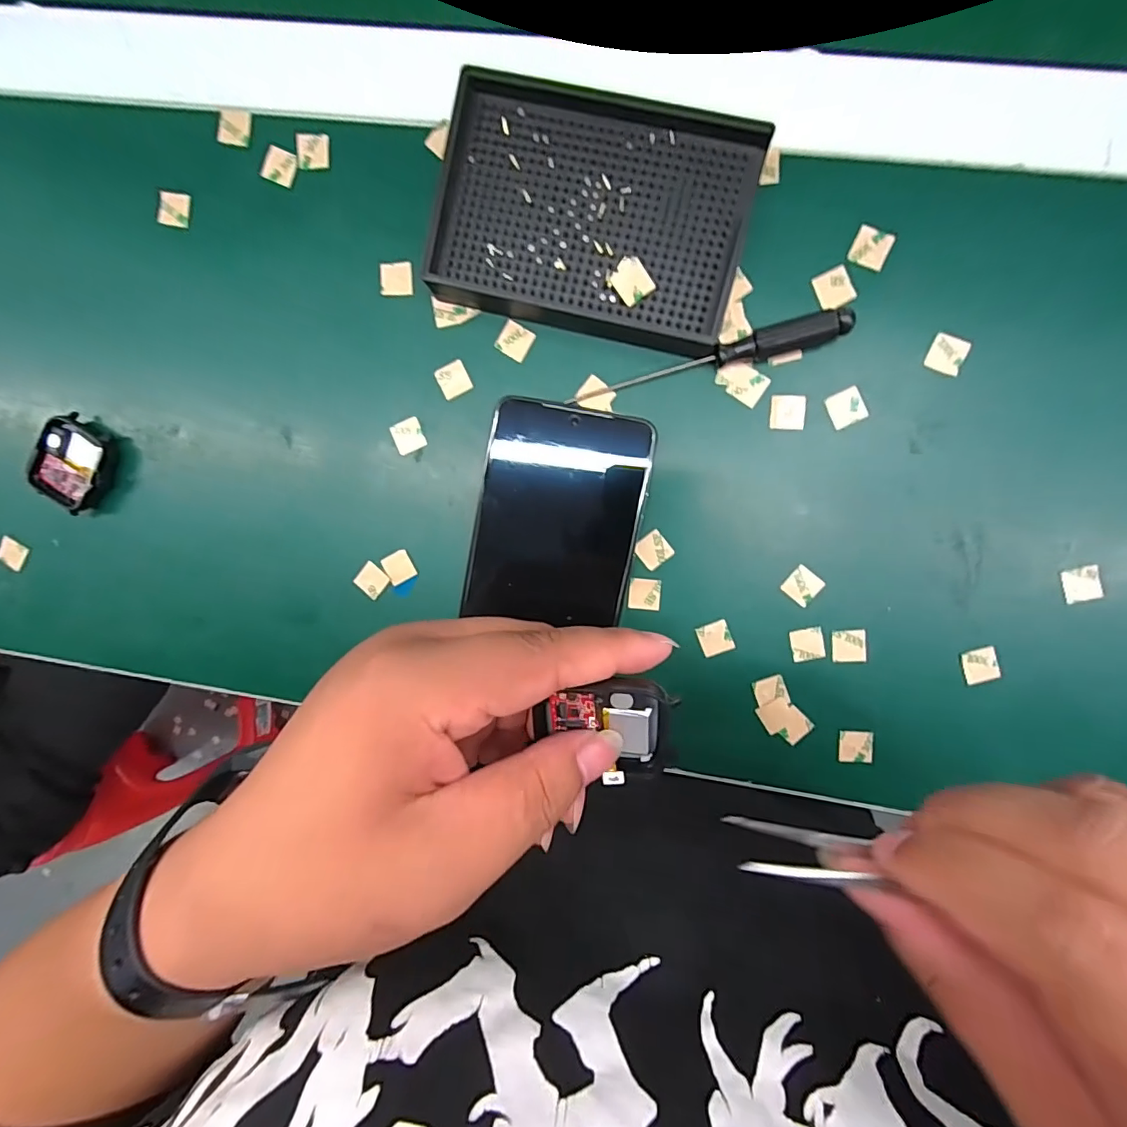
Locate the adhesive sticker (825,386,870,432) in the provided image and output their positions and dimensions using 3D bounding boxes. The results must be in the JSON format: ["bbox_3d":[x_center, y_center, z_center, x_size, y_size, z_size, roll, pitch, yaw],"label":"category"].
[{"bbox_3d":[0.132,-0.072,0.239,0.016,0.004,0.016,-24,92,7],"label":"adhesive sticker"}]

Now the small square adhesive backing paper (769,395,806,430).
[{"bbox_3d":[0.106,-0.071,0.242,0.015,0.004,0.016,3,95,5],"label":"small square adhesive backing paper"}]

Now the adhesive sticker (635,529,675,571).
[{"bbox_3d":[0.045,-0.006,0.256,0.016,0.004,0.016,-39,93,6],"label":"adhesive sticker"}]

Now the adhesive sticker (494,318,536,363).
[{"bbox_3d":[-0.024,-0.110,0.253,0.016,0.004,0.015,32,94,-1],"label":"adhesive sticker"}]

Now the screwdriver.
[{"bbox_3d":[0.066,-0.094,0.238,0.126,0.014,0.013,-13,94,7],"label":"screwdriver"}]

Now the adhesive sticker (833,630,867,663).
[{"bbox_3d":[0.140,0.040,0.252,0.016,0.004,0.016,-4,96,11],"label":"adhesive sticker"}]

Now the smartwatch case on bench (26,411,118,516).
[{"bbox_3d":[-0.263,-0.054,0.279,0.037,0.014,0.046,29,97,2],"label":"smartwatch case on bench"}]

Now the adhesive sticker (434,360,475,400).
[{"bbox_3d":[-0.055,-0.092,0.258,0.015,0.004,0.015,-28,94,2],"label":"adhesive sticker"}]

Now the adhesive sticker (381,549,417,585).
[{"bbox_3d":[-0.086,0.002,0.268,0.015,0.004,0.016,-27,92,7],"label":"adhesive sticker"}]

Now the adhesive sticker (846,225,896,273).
[{"bbox_3d":[0.139,-0.143,0.233,0.016,0.004,0.016,23,96,7],"label":"adhesive sticker"}]

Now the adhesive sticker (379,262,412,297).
[{"bbox_3d":[-0.083,-0.142,0.256,0.017,0.004,0.015,3,95,5],"label":"adhesive sticker"}]

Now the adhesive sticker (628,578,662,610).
[{"bbox_3d":[0.041,0.016,0.257,0.015,0.004,0.015,6,96,5],"label":"adhesive sticker"}]

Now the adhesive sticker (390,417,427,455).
[{"bbox_3d":[-0.080,-0.065,0.261,0.015,0.004,0.016,-21,93,7],"label":"adhesive sticker"}]

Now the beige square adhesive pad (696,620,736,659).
[{"bbox_3d":[0.076,0.038,0.258,0.016,0.004,0.016,-22,89,5],"label":"beige square adhesive pad"}]

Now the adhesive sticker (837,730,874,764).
[{"bbox_3d":[0.146,0.092,0.257,0.016,0.004,0.016,0,91,11],"label":"adhesive sticker"}]

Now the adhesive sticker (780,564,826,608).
[{"bbox_3d":[0.117,0.011,0.250,0.016,0.004,0.016,40,97,0],"label":"adhesive sticker"}]

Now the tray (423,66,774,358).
[{"bbox_3d":[0.014,-0.158,0.234,0.134,0.022,0.095,16,96,4],"label":"tray"}]

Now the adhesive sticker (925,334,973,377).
[{"bbox_3d":[0.174,-0.095,0.233,0.016,0.004,0.016,15,100,7],"label":"adhesive sticker"}]

